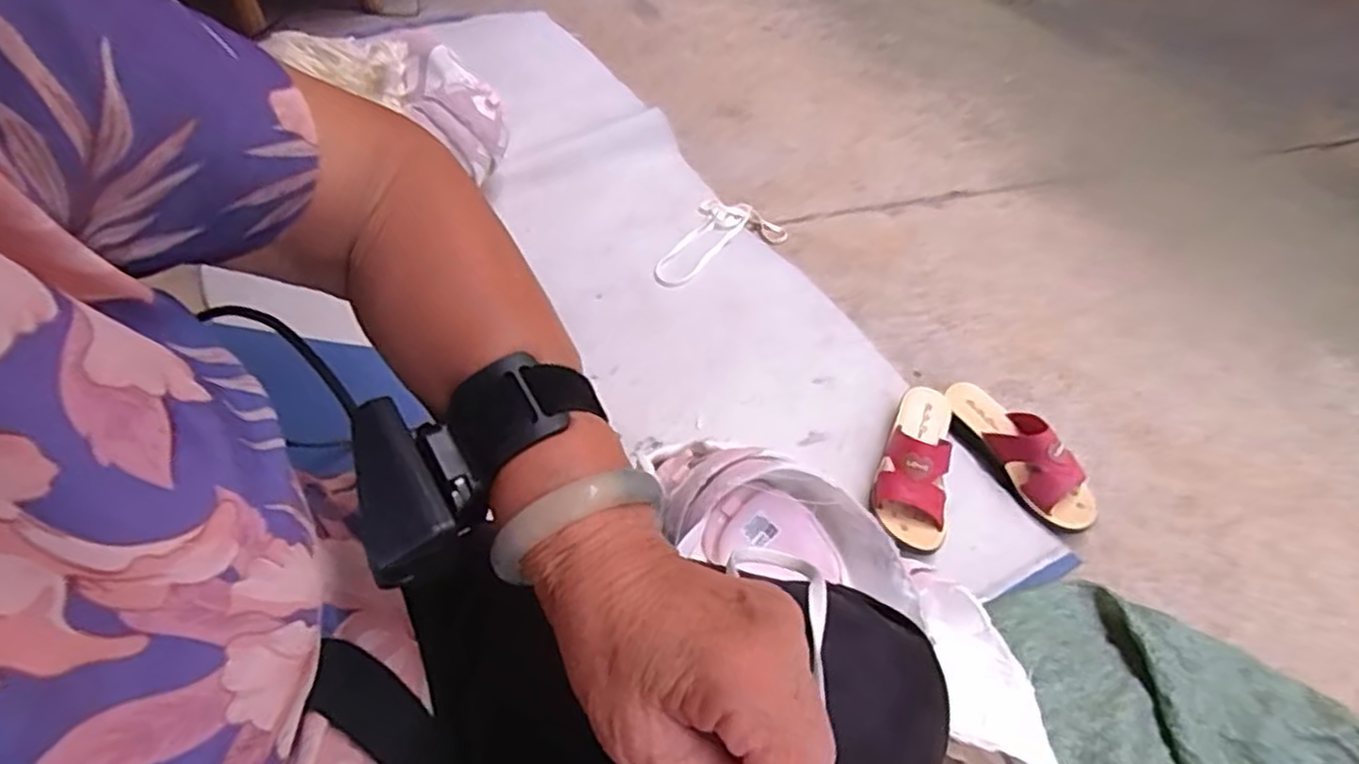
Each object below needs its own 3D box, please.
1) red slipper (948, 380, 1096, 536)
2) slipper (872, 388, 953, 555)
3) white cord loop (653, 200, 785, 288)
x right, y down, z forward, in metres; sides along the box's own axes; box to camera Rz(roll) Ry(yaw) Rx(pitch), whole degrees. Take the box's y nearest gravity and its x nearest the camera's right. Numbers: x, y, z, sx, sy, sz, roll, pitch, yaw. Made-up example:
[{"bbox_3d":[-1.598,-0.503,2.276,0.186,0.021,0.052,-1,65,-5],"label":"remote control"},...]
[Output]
[{"bbox_3d":[0.427,0.083,0.917,0.074,0.080,0.226,-24,56,-15],"label":"red slipper"},{"bbox_3d":[0.285,0.092,0.890,0.085,0.079,0.227,11,55,10],"label":"slipper"},{"bbox_3d":[0.044,-0.231,1.186,0.232,0.023,0.140,-29,59,-24],"label":"white cord loop"}]

